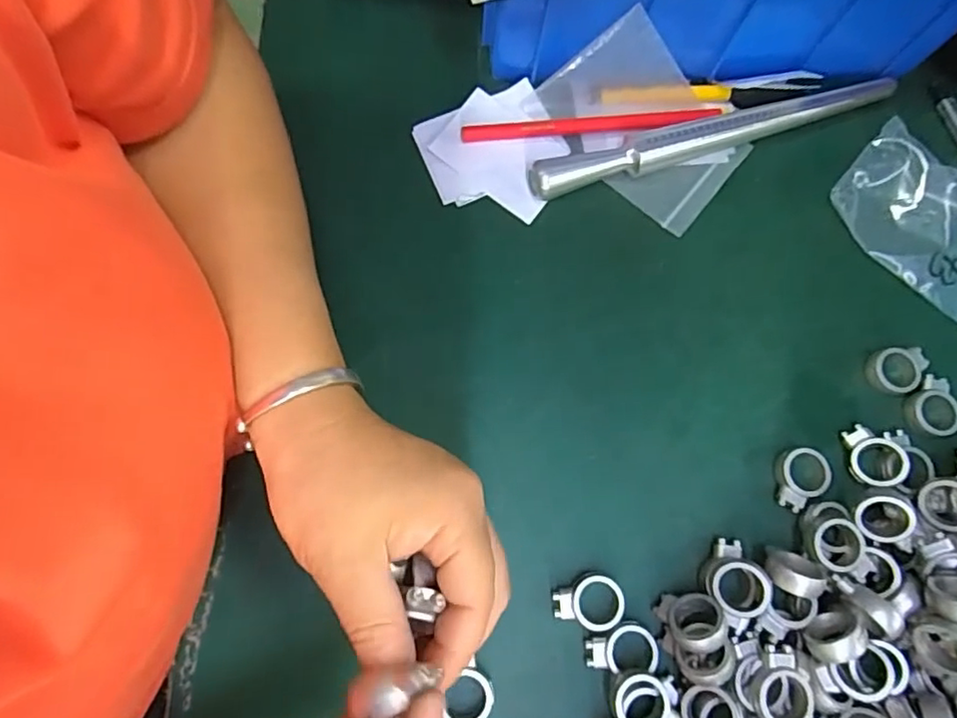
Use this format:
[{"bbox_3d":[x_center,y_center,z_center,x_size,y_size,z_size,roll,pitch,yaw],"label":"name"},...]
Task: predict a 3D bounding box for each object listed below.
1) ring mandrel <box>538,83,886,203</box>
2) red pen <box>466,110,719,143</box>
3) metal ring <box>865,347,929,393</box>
[{"bbox_3d":[0.141,-0.131,0.349,0.231,0.022,0.017,-16,77,-7],"label":"ring mandrel"},{"bbox_3d":[0.068,-0.139,0.350,0.155,0.011,0.013,-6,76,-5],"label":"red pen"},{"bbox_3d":[0.234,0.006,0.327,0.032,0.009,0.024,-1,76,-4],"label":"metal ring"}]

